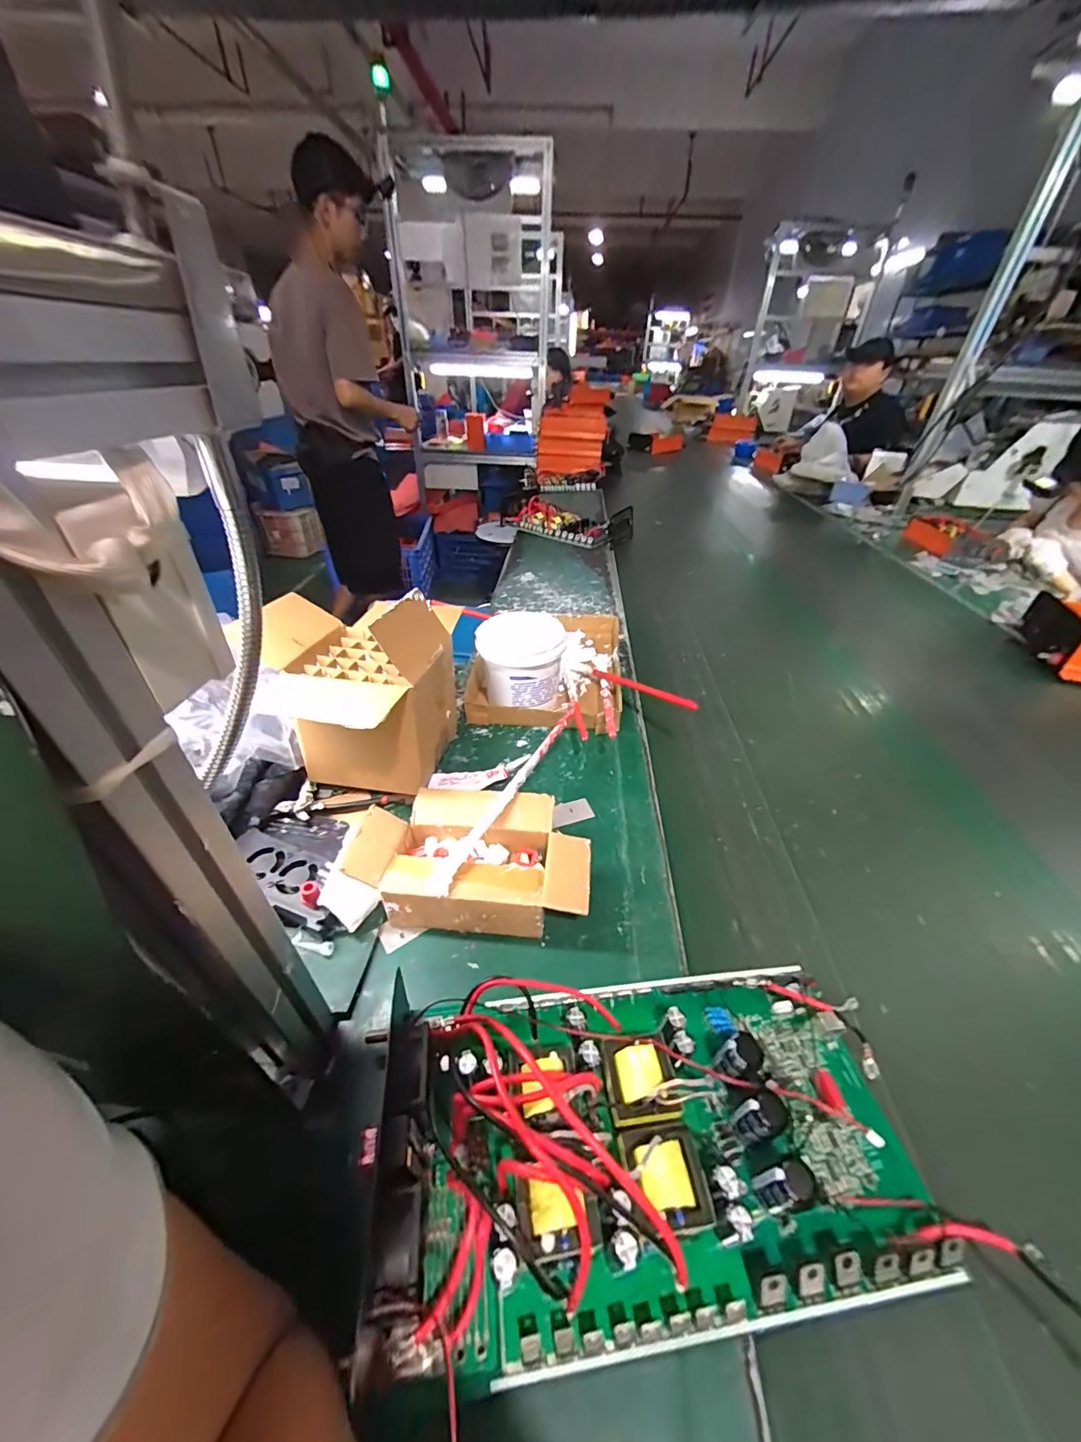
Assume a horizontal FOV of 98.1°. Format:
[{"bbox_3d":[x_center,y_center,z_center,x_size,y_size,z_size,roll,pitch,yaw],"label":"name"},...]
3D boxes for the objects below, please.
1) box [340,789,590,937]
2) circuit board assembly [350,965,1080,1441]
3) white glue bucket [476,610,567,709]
[{"bbox_3d":[-0.063,0.136,0.469,0.217,0.068,0.131,1,38,2],"label":"box"},{"bbox_3d":[0.084,0.263,0.314,0.366,0.083,0.195,-7,39,-8],"label":"circuit board assembly"},{"bbox_3d":[-0.029,-0.090,0.685,0.120,0.097,0.108,-2,40,-4],"label":"white glue bucket"}]

